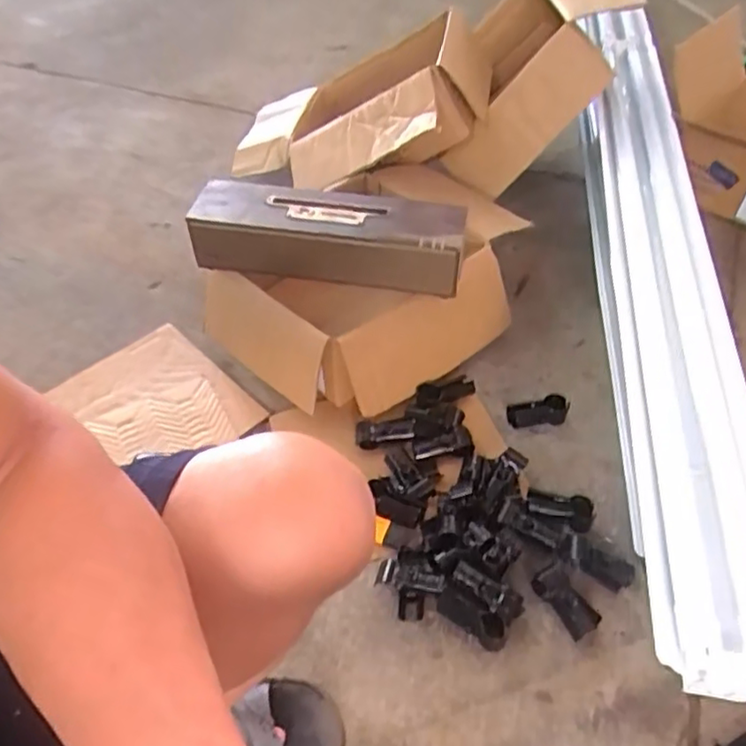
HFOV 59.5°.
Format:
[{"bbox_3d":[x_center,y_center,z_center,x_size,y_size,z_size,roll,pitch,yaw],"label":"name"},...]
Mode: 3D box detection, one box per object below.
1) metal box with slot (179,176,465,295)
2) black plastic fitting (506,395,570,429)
[{"bbox_3d":[-0.067,-0.202,0.936,0.397,0.087,0.121,12,48,11],"label":"metal box with slot"},{"bbox_3d":[0.233,0.054,0.912,0.086,0.031,0.036,-6,47,-5],"label":"black plastic fitting"}]

